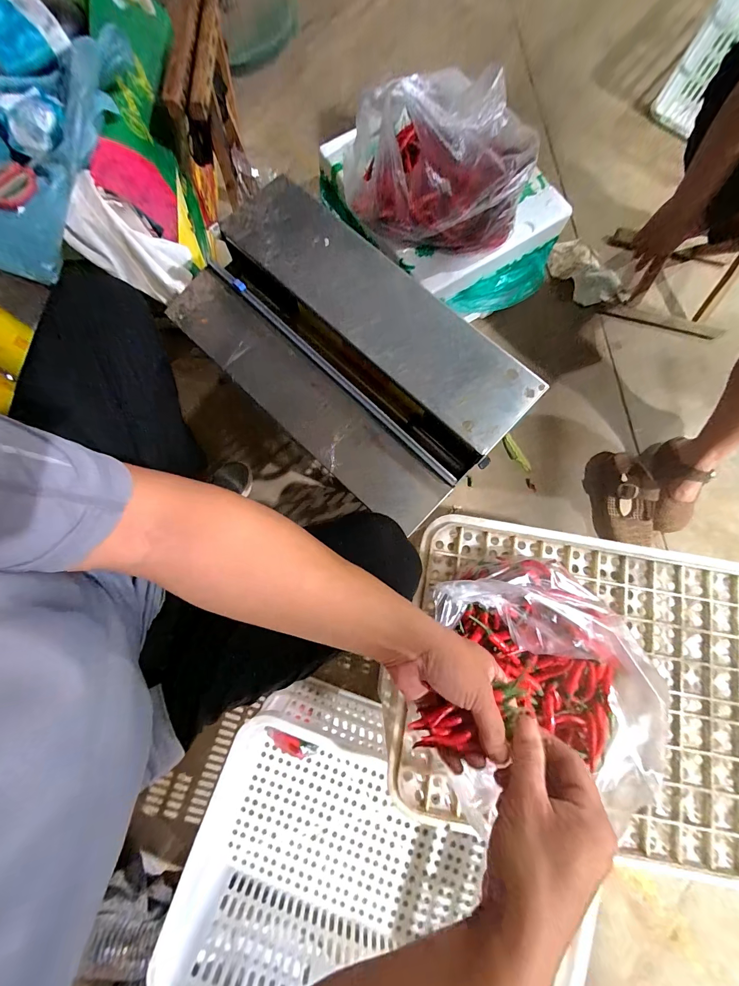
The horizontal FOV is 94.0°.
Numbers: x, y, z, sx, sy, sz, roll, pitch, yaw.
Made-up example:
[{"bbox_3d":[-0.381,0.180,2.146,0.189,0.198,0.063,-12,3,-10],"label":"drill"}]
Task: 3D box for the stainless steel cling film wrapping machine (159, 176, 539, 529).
[{"bbox_3d":[-0.038,-0.199,0.494,0.272,0.082,0.488,-45,82,-7],"label":"stainless steel cling film wrapping machine"}]

